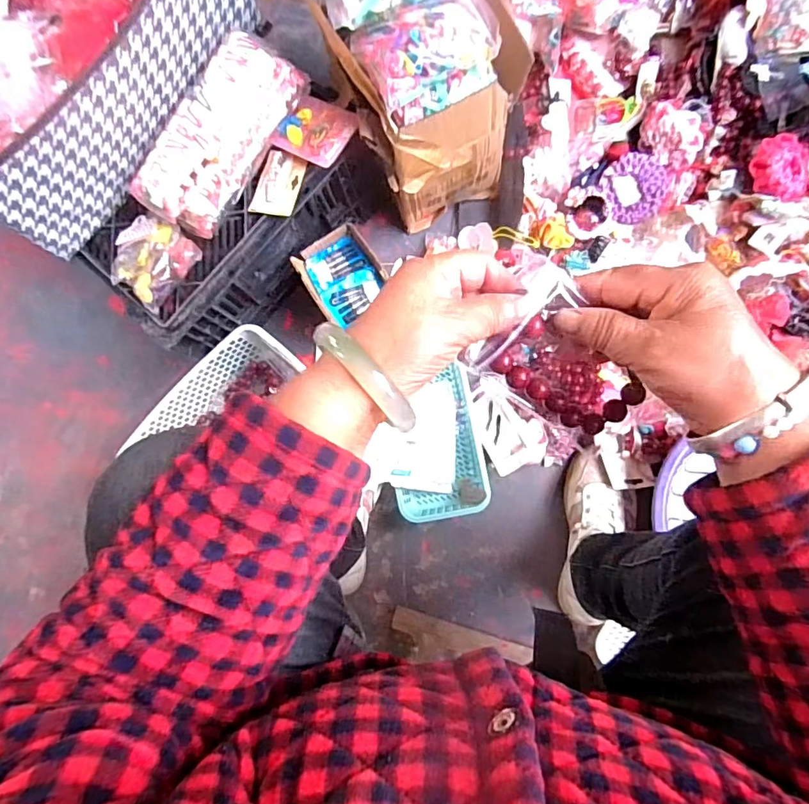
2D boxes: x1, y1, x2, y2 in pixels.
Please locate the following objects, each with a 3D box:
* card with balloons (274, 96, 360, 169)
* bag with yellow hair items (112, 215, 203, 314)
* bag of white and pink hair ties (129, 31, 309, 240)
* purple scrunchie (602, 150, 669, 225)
[{"bbox_3d":[-0.108,-0.334,0.626,0.089,0.011,0.073,31,95,15],"label":"card with balloons"},{"bbox_3d":[-0.312,-0.176,0.618,0.102,0.031,0.095,39,89,9],"label":"bag with yellow hair items"},{"bbox_3d":[-0.218,-0.313,0.608,0.094,0.070,0.232,31,87,9],"label":"bag of white and pink hair ties"},{"bbox_3d":[0.346,-0.323,0.768,0.088,0.024,0.095,-1,83,6],"label":"purple scrunchie"}]

